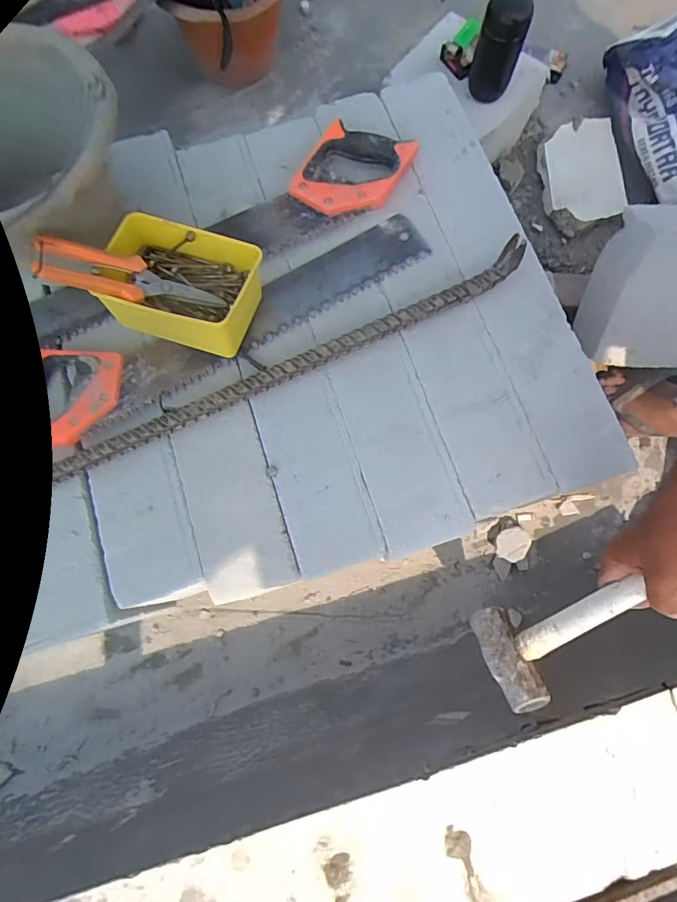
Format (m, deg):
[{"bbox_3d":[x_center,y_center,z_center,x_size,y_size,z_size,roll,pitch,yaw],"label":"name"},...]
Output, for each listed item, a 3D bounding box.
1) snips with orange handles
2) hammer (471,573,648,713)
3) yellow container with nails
[{"bbox_3d":[-0.217,-0.183,0.509,0.183,0.016,0.052,6,74,-31],"label":"snips with orange handles"},{"bbox_3d":[0.267,0.144,0.451,0.285,0.053,0.087,-37,77,20],"label":"hammer"},{"bbox_3d":[-0.178,-0.186,0.545,0.159,0.089,0.114,12,76,3],"label":"yellow container with nails"}]

